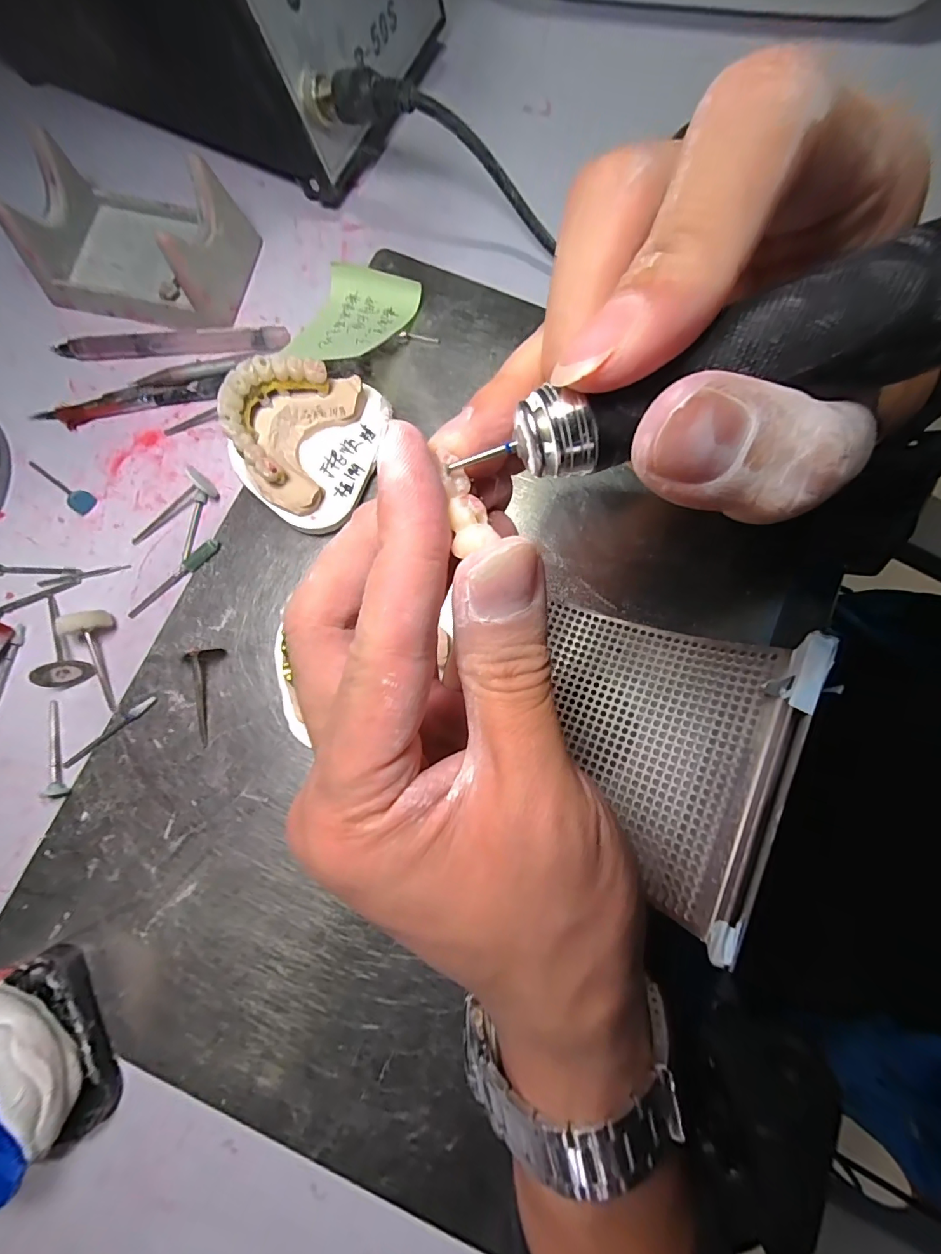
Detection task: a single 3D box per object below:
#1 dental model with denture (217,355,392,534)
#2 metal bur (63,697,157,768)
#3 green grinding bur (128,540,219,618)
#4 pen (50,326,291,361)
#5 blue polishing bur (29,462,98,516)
[{"bbox_3d":[-0.078,-0.088,0.213,0.060,0.037,0.078,13,80,2],"label":"dental model with denture"},{"bbox_3d":[-0.165,0.048,0.205,0.048,0.004,0.005,-38,82,-7],"label":"metal bur"},{"bbox_3d":[-0.144,-0.024,0.217,0.053,0.007,0.006,-41,83,-7],"label":"green grinding bur"},{"bbox_3d":[-0.156,-0.149,0.236,0.118,0.008,0.010,-3,80,-1],"label":"pen"},{"bbox_3d":[-0.207,-0.071,0.225,0.043,0.009,0.011,31,81,5],"label":"blue polishing bur"}]

